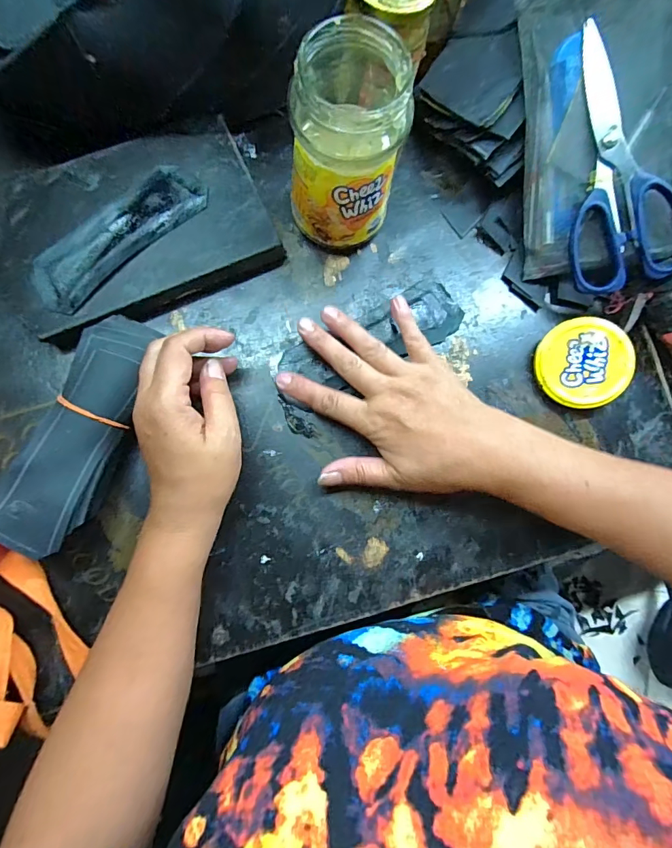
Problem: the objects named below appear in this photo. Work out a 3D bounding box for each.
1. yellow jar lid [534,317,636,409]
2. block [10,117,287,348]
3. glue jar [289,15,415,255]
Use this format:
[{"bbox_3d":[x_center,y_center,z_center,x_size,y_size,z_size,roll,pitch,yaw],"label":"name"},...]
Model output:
[{"bbox_3d":[0.201,-0.050,0.351,0.070,0.007,0.070,0,90,12],"label":"yellow jar lid"},{"bbox_3d":[-0.159,-0.157,0.349,0.198,0.025,0.135,-28,85,-7],"label":"block"},{"bbox_3d":[0.007,-0.191,0.308,0.074,0.134,0.074,1,82,-4],"label":"glue jar"}]

